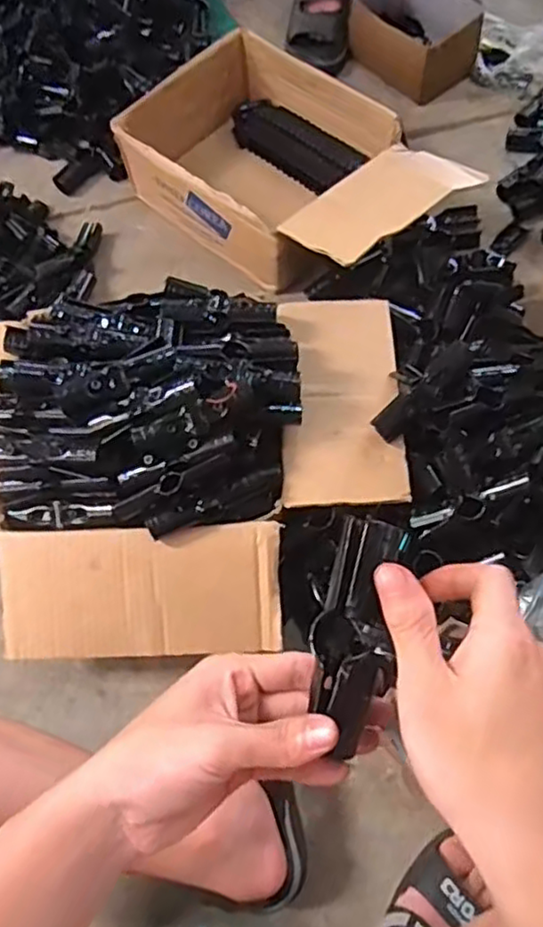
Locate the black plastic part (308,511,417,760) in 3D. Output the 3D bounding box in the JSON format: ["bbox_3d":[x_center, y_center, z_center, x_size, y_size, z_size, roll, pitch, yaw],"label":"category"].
[{"bbox_3d":[0.042,0.092,0.350,0.041,0.032,0.126,8,91,7],"label":"black plastic part"}]

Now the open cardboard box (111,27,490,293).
[{"bbox_3d":[0.032,-0.426,0.984,0.470,0.140,0.289,39,74,18],"label":"open cardboard box"}]

